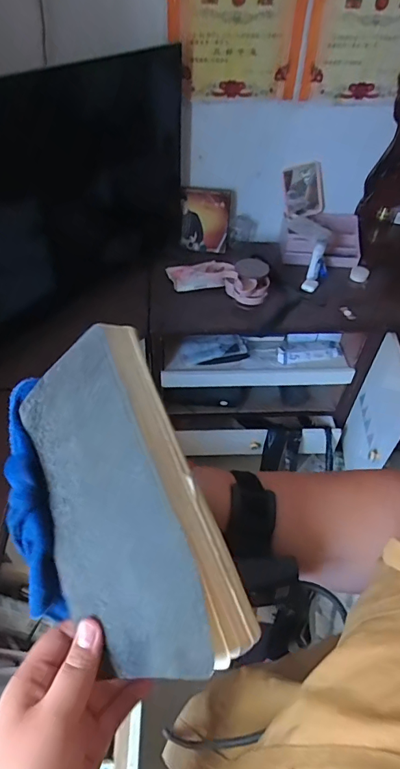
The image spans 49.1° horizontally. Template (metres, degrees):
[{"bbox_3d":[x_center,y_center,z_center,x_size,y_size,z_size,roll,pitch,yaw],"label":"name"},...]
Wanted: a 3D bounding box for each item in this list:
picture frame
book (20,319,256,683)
[{"bbox_3d":[0.017,-0.551,1.473,0.159,0.197,0.031,8,37,4],"label":"picture frame"},{"bbox_3d":[-0.058,0.077,0.292,0.027,0.123,0.203,-6,70,-52],"label":"book"}]

